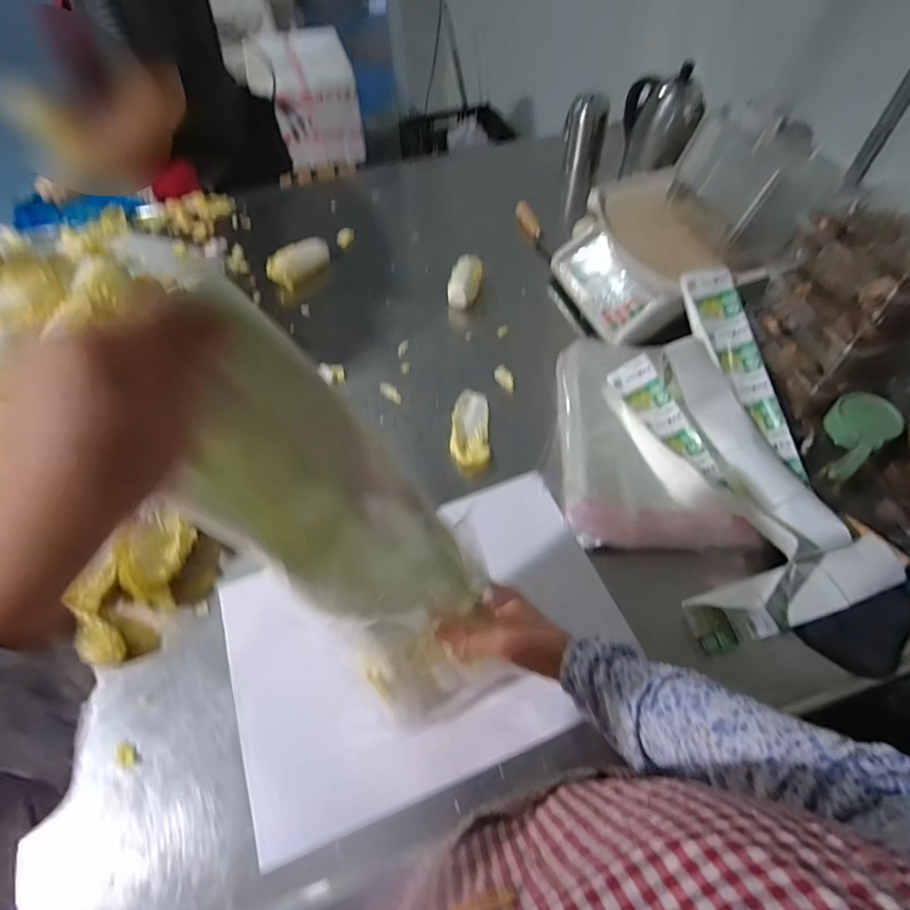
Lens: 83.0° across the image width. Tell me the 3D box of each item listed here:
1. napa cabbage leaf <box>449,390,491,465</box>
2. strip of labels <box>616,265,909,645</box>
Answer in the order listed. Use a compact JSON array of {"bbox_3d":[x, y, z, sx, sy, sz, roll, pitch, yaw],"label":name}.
[{"bbox_3d":[0.022,-0.041,0.752,0.054,0.022,0.137,-1,56,1],"label":"napa cabbage leaf"},{"bbox_3d":[0.328,-0.016,0.656,0.236,0.071,0.452,-22,65,9],"label":"strip of labels"}]

